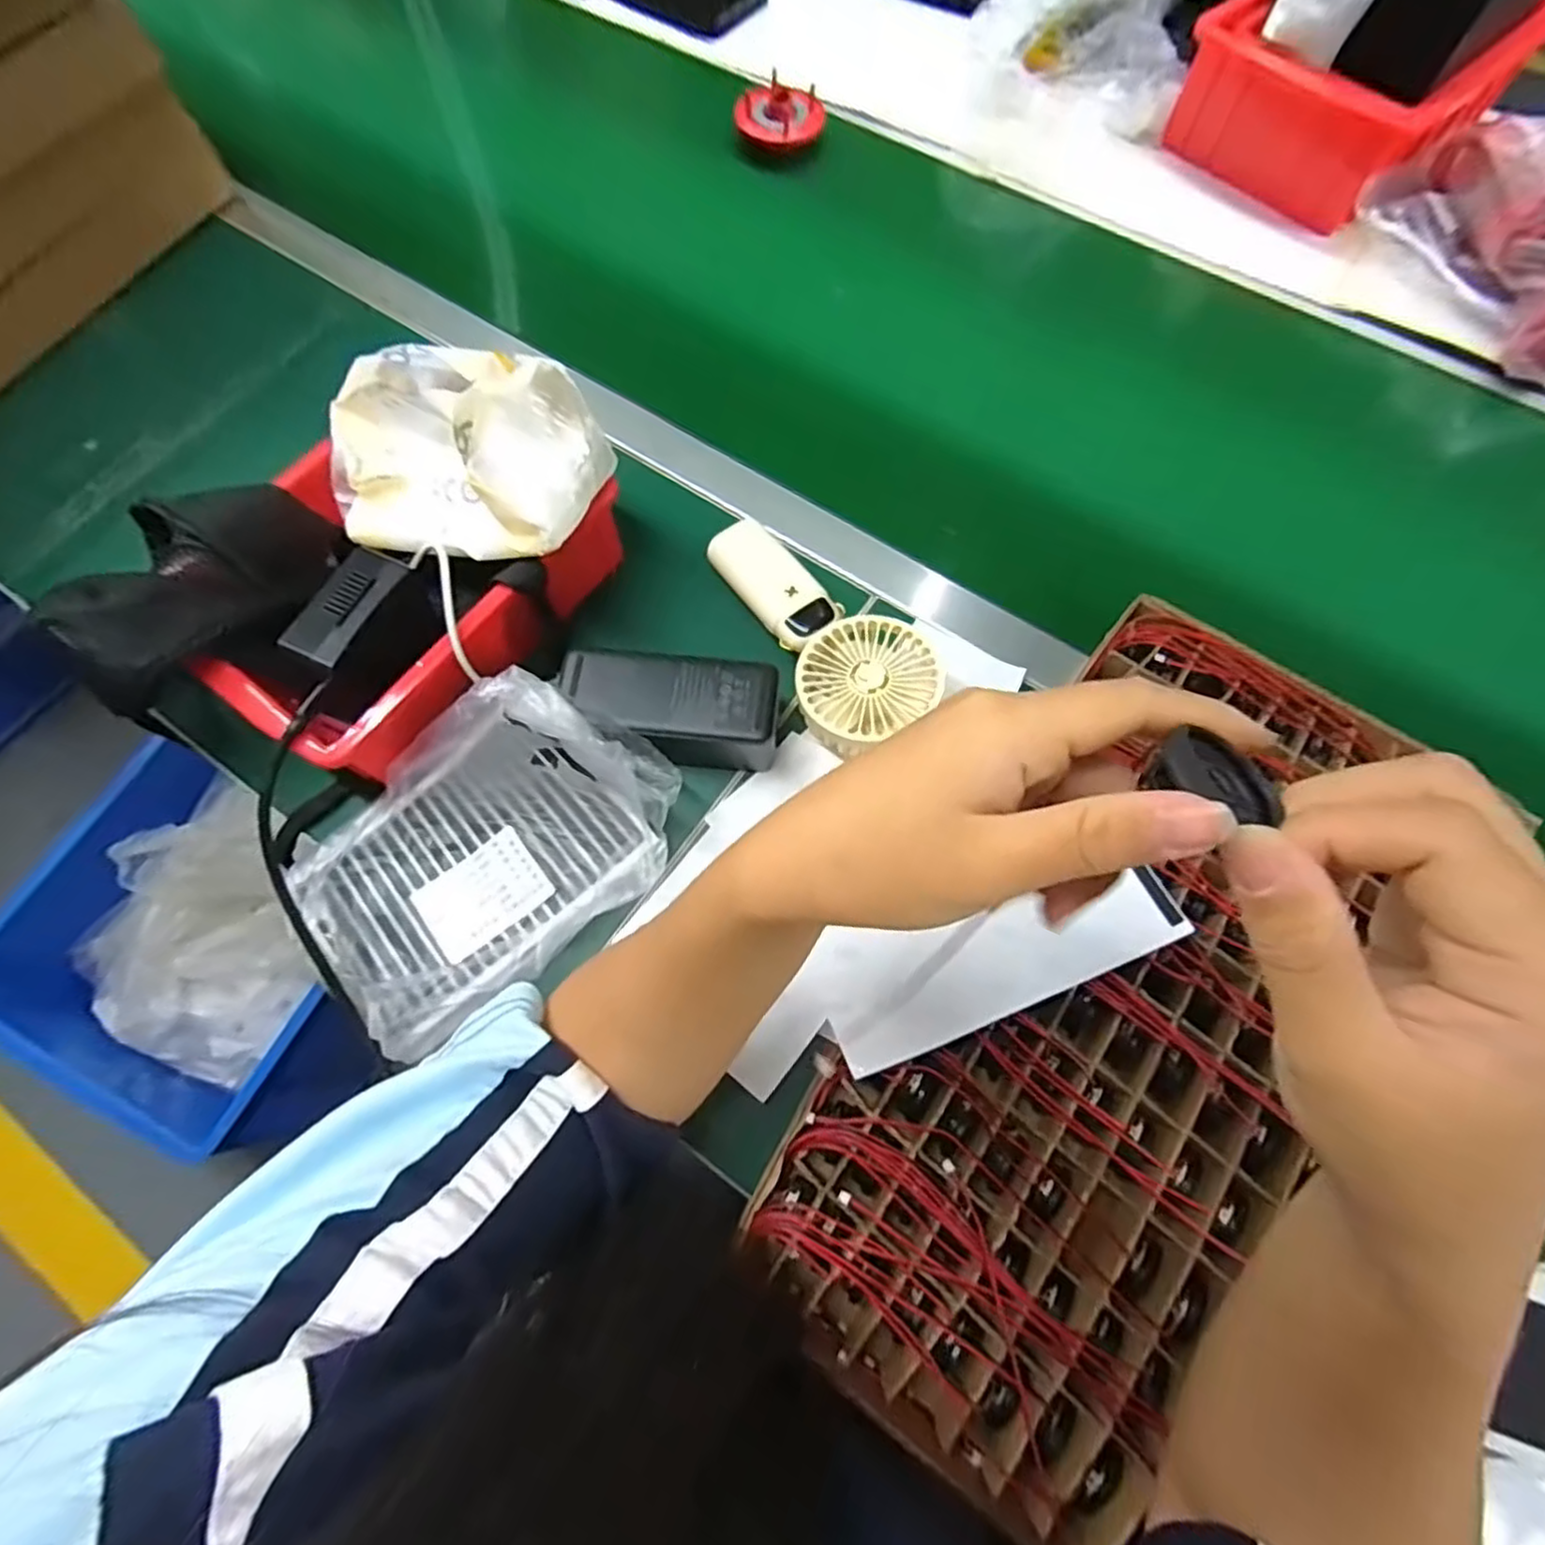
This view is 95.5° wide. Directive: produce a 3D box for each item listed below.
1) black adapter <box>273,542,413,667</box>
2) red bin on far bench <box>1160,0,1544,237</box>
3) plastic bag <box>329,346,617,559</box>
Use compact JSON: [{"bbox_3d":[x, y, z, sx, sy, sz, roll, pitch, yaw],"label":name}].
[{"bbox_3d":[-0.226,-0.090,0.371,0.029,0.015,0.070,19,71,7],"label":"black adapter"},{"bbox_3d":[0.515,-0.625,0.628,0.240,0.094,0.210,-38,74,-13],"label":"red bin on far bench"},{"bbox_3d":[-0.183,-0.184,0.402,0.167,0.086,0.103,22,71,7],"label":"plastic bag"}]

